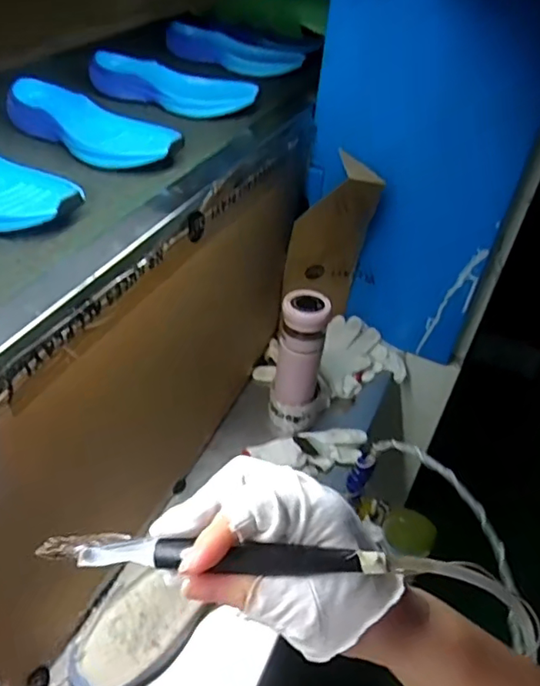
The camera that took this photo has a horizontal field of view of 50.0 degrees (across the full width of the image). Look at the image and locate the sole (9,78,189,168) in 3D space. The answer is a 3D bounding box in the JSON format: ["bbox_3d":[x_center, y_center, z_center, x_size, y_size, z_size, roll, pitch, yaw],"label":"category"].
[{"bbox_3d":[-0.208,-0.257,0.681,0.234,0.045,0.086,22,40,26],"label":"sole"}]

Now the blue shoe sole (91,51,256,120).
[{"bbox_3d":[-0.140,-0.357,0.806,0.241,0.032,0.086,23,44,18],"label":"blue shoe sole"}]

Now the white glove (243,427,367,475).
[{"bbox_3d":[0.061,0.157,0.869,0.183,0.029,0.066,-8,36,-14],"label":"white glove"}]

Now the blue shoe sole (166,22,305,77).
[{"bbox_3d":[-0.070,-0.494,0.973,0.265,0.029,0.111,26,42,30],"label":"blue shoe sole"}]

